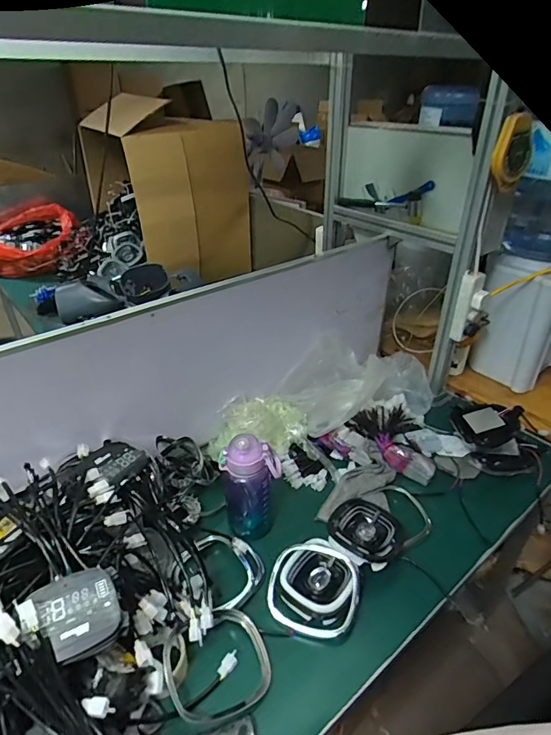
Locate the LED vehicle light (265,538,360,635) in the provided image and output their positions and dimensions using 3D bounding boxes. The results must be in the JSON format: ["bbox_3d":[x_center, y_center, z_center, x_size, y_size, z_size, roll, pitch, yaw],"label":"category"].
[{"bbox_3d":[0.067,0.378,0.758,0.143,0.072,0.135,26,41,33],"label":"LED vehicle light"}]

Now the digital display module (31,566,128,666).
[{"bbox_3d":[-0.244,0.307,0.557,0.086,0.017,0.099,-24,67,-32],"label":"digital display module"}]

